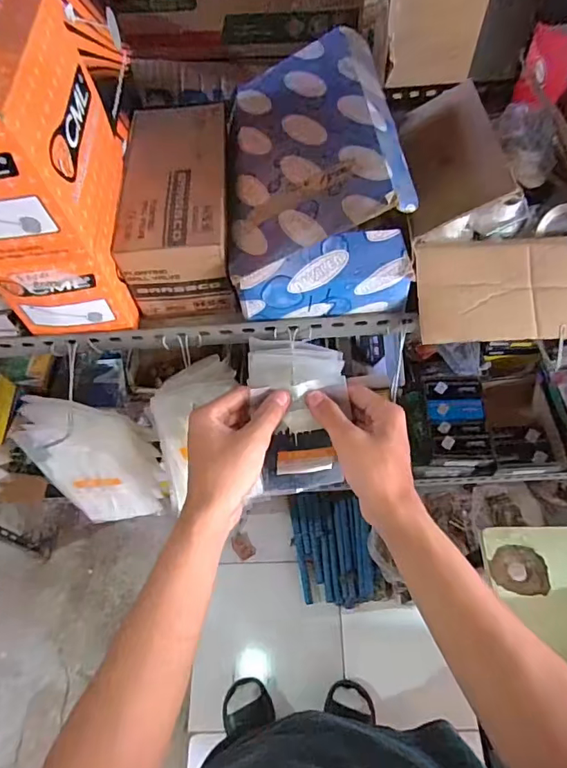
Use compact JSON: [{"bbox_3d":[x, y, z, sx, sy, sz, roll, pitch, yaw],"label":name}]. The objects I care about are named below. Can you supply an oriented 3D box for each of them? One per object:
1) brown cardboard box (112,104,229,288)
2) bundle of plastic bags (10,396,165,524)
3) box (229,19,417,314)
[{"bbox_3d":[-0.118,-0.214,0.532,0.109,0.054,0.226,-4,59,1],"label":"brown cardboard box"},{"bbox_3d":[-0.230,0.096,0.610,0.119,0.224,0.048,-20,41,-6],"label":"bundle of plastic bags"},{"bbox_3d":[0.024,-0.225,0.523,0.168,0.140,0.275,-7,59,-1],"label":"box"}]

